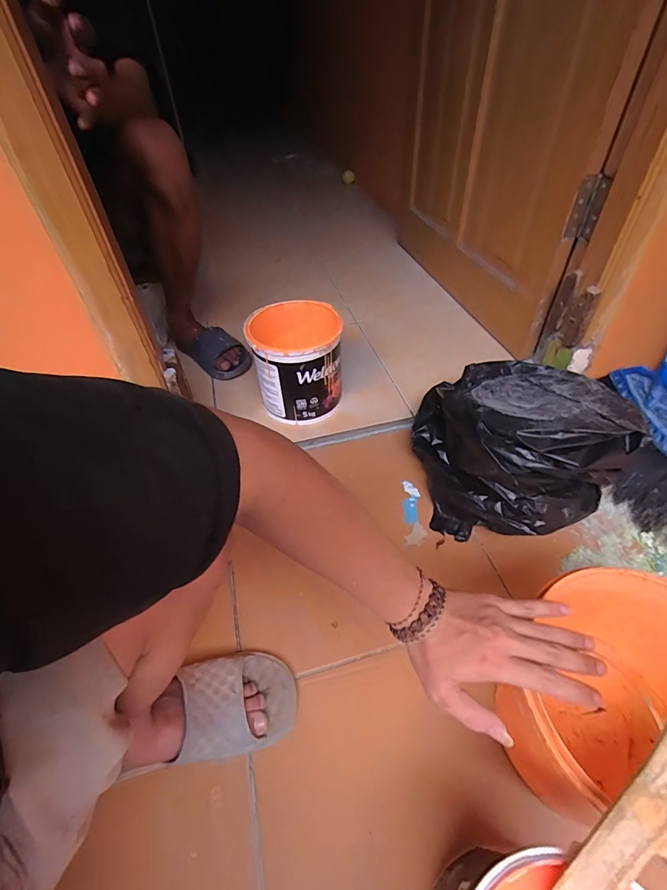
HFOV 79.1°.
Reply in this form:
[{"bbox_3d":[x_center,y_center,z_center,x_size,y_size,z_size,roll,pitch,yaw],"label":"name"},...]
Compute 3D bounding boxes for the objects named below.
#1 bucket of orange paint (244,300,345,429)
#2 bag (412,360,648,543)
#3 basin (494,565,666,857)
[{"bbox_3d":[-0.070,-0.163,0.816,0.167,0.178,0.167,-2,47,2],"label":"bucket of orange paint"},{"bbox_3d":[0.289,-0.018,0.672,0.272,0.192,0.329,-6,48,-2],"label":"bag"},{"bbox_3d":[0.287,0.270,0.417,0.203,0.193,0.211,-10,48,-6],"label":"basin"}]

